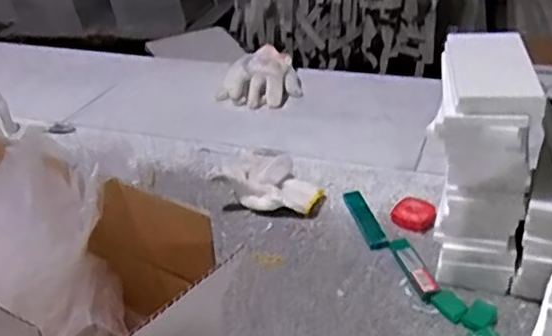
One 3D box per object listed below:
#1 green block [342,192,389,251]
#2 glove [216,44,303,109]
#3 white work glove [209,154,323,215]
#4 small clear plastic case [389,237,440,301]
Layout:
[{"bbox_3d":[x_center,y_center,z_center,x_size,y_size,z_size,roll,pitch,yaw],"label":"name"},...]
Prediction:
[{"bbox_3d":[0.115,0.066,0.824,0.025,0.009,0.119,-9,30,-8],"label":"green block"},{"bbox_3d":[-0.022,-0.162,1.177,0.133,0.060,0.154,17,36,32],"label":"glove"},{"bbox_3d":[-0.010,0.018,0.874,0.148,0.045,0.101,12,33,26],"label":"white work glove"},{"bbox_3d":[0.158,0.112,0.734,0.025,0.011,0.107,-9,30,-8],"label":"small clear plastic case"}]

